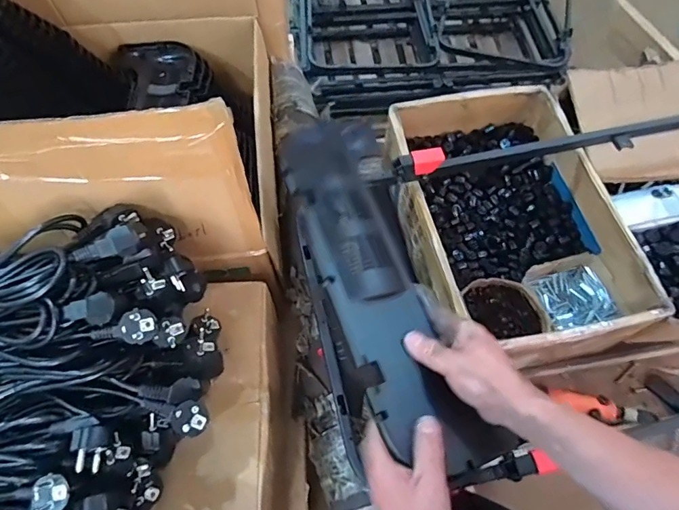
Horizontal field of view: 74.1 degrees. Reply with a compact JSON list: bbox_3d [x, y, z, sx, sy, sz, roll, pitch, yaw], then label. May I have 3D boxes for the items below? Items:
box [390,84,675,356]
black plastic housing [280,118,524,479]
[{"bbox_3d":[0.311,-0.077,0.867,0.356,0.162,0.538,-10,63,-6],"label":"box"},{"bbox_3d":[0.043,0.006,0.551,0.139,0.058,0.485,-15,61,-8],"label":"black plastic housing"}]

